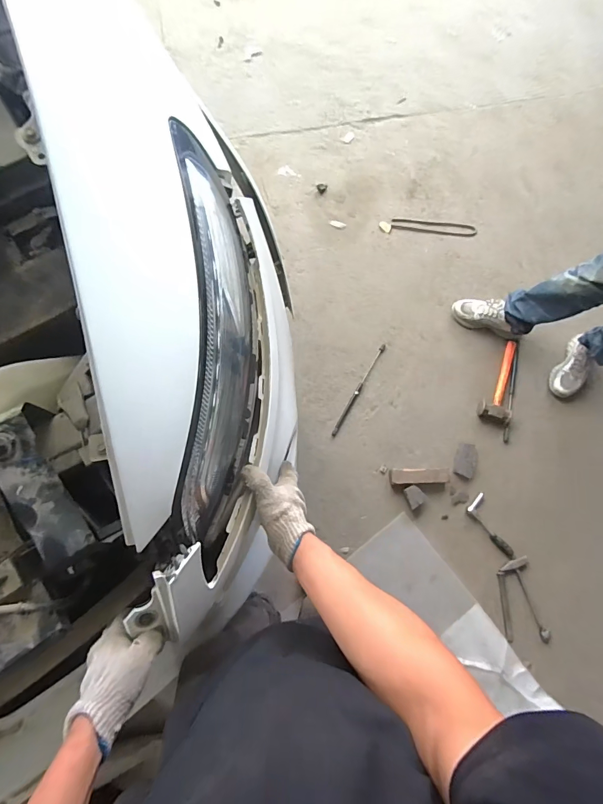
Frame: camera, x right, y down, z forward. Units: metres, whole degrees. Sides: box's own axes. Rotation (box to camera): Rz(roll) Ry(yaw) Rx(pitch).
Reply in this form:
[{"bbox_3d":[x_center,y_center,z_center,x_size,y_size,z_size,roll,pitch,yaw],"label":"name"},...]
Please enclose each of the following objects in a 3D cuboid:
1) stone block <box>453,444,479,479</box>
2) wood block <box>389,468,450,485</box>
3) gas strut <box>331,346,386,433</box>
[{"bbox_3d":[0.574,0.204,1.316,0.073,0.034,0.113,15,77,3],"label":"stone block"},{"bbox_3d":[0.401,0.253,1.281,0.204,0.060,0.059,0,77,0],"label":"wood block"},{"bbox_3d":[0.210,-0.049,1.378,0.020,0.011,0.389,30,78,7],"label":"gas strut"}]

